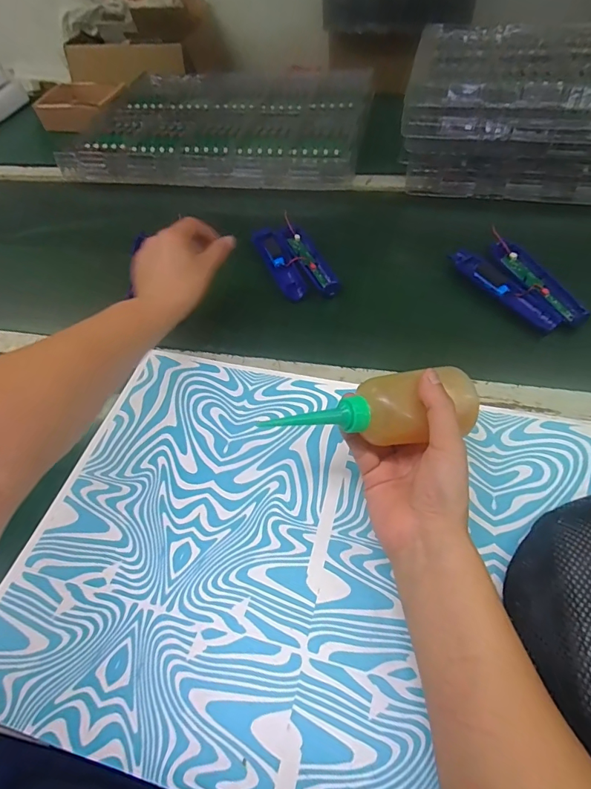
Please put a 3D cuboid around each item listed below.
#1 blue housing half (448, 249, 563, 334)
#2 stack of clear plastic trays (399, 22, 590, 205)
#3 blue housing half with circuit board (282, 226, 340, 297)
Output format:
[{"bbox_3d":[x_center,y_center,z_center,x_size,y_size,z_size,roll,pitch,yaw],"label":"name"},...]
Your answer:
[{"bbox_3d":[0.272,-0.139,0.570,0.032,0.016,0.170,-28,56,-16],"label":"blue housing half"},{"bbox_3d":[0.487,-0.510,0.730,0.564,0.149,0.413,7,54,9],"label":"stack of clear plastic trays"},{"bbox_3d":[0.019,-0.198,0.628,0.036,0.016,0.153,-21,55,-10],"label":"blue housing half with circuit board"}]

